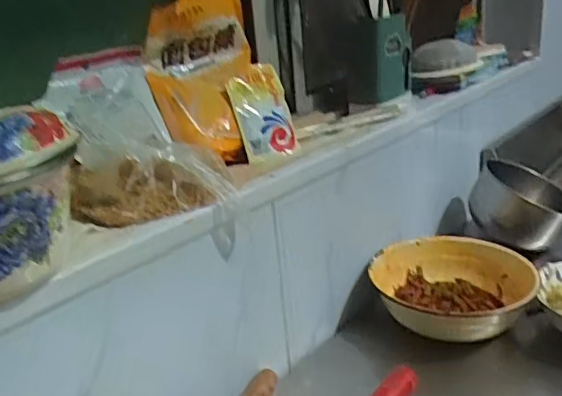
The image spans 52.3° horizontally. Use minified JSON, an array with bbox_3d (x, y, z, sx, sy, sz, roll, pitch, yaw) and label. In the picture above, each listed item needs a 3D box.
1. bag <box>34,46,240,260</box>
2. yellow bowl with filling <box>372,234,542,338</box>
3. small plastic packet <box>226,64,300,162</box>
[{"bbox_3d":[-0.149,-0.055,0.580,0.140,0.163,0.165,-15,21,-24],"label":"bag"},{"bbox_3d":[0.227,0.136,0.777,0.203,0.091,0.199,-5,19,2],"label":"yellow bowl with filling"},{"bbox_3d":[-0.022,-0.109,0.709,0.081,0.123,0.021,-14,-4,-37],"label":"small plastic packet"}]

